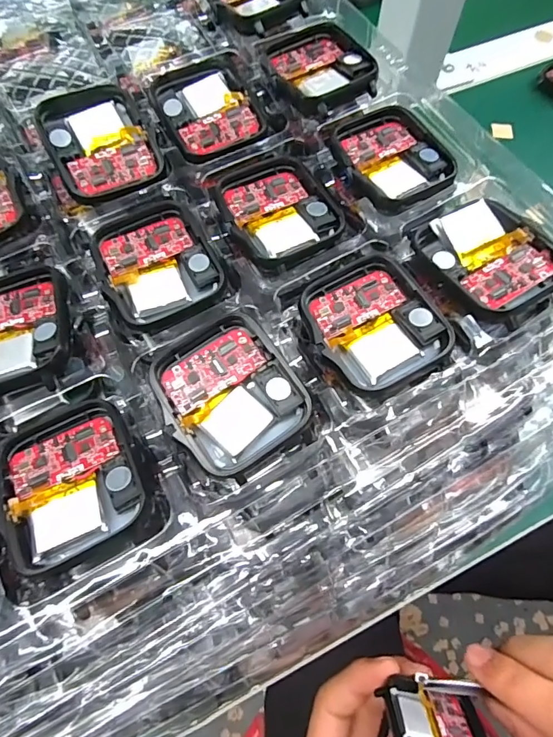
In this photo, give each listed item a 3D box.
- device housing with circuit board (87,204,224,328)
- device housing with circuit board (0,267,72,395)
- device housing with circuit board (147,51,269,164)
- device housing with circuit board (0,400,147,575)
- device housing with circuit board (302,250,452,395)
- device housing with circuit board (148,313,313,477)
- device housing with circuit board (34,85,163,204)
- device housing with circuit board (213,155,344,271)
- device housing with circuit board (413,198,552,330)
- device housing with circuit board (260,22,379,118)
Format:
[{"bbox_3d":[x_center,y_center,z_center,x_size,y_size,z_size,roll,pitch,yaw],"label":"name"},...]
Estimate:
[{"bbox_3d":[-0.041,-0.036,0.154,0.037,0.007,0.045,-25,69,-11],"label":"device housing with circuit board"},{"bbox_3d":[-0.085,-0.013,0.141,0.036,0.008,0.045,-12,67,-6],"label":"device housing with circuit board"},{"bbox_3d":[-0.026,-0.105,0.177,0.039,0.006,0.046,-23,68,-10],"label":"device housing with circuit board"},{"bbox_3d":[-0.059,0.030,0.125,0.038,0.009,0.043,-23,68,-10],"label":"device housing with circuit board"},{"bbox_3d":[0.030,-0.015,0.141,0.036,0.008,0.044,-27,69,-12],"label":"device housing with circuit board"},{"bbox_3d":[-0.014,0.007,0.134,0.037,0.008,0.043,-29,69,-13],"label":"device housing with circuit board"},{"bbox_3d":[-0.067,-0.086,0.168,0.036,0.005,0.042,-27,87,-17],"label":"device housing with circuit board"},{"bbox_3d":[0.001,-0.058,0.162,0.039,0.005,0.042,-24,68,-11],"label":"device housing with circuit board"},{"bbox_3d":[0.072,-0.037,0.146,0.035,0.008,0.043,-27,69,-12],"label":"device housing with circuit board"},{"bbox_3d":[0.016,-0.123,0.182,0.038,0.011,0.049,-23,68,-10],"label":"device housing with circuit board"}]

